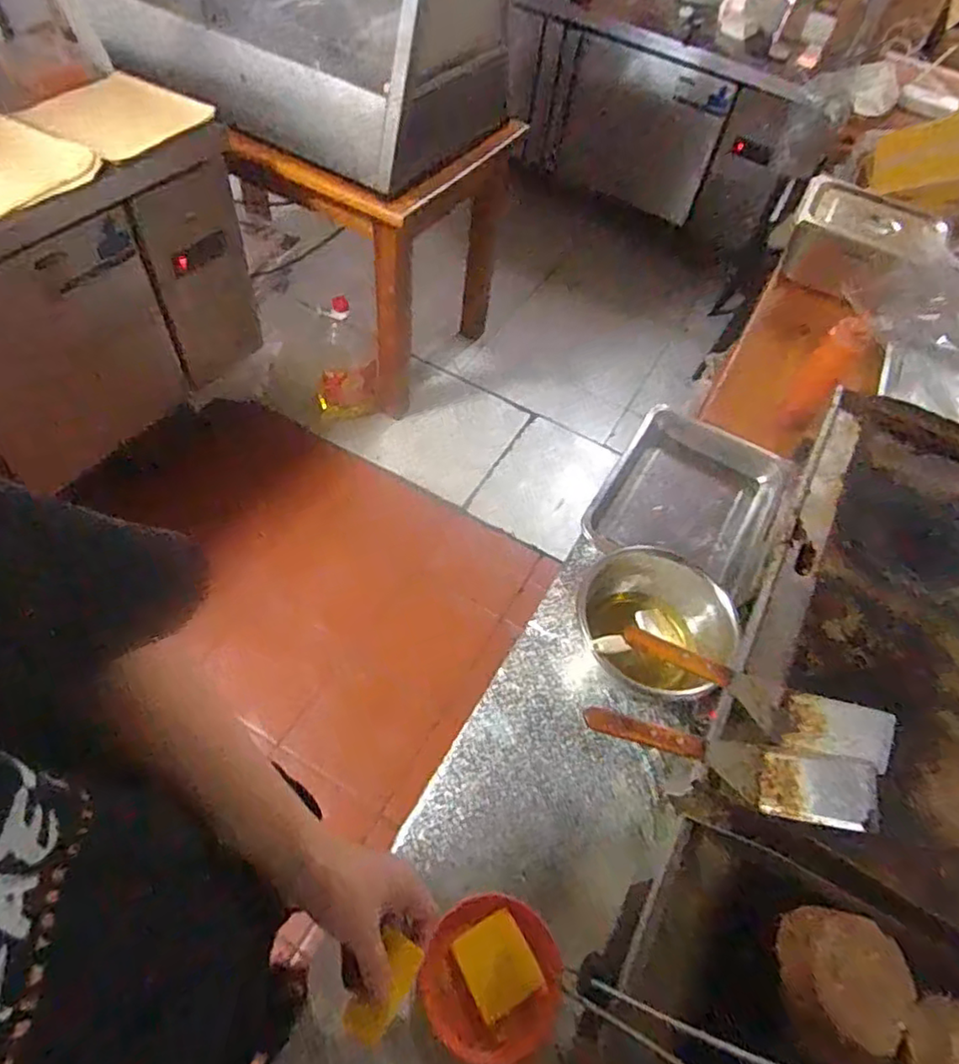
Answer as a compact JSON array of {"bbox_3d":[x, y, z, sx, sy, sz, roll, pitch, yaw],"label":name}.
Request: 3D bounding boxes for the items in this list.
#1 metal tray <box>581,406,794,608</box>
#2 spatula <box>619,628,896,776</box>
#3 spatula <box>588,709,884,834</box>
[{"bbox_3d":[0.368,-0.063,1.069,0.281,0.054,0.351,27,59,12],"label":"metal tray"},{"bbox_3d":[0.307,0.186,0.721,0.295,0.043,0.088,18,54,20],"label":"spatula"},{"bbox_3d":[0.256,0.238,0.661,0.285,0.053,0.076,16,57,6],"label":"spatula"}]

